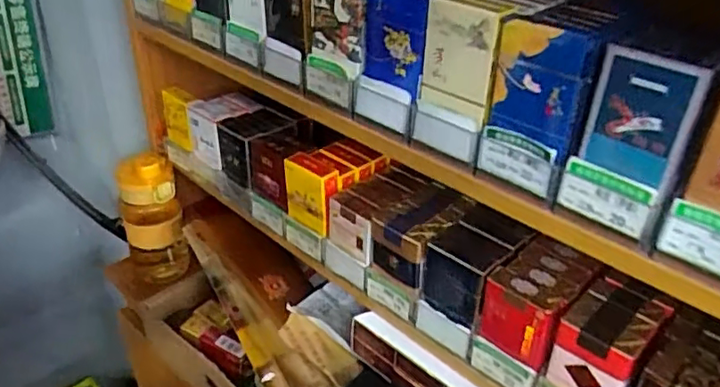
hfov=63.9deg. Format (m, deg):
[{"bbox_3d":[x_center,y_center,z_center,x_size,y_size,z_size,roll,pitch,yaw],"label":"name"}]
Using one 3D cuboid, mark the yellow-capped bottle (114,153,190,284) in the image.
[{"bbox_3d":[-0.284,0.042,0.793,0.077,0.192,0.068,-10,35,-20],"label":"yellow-capped bottle"}]

